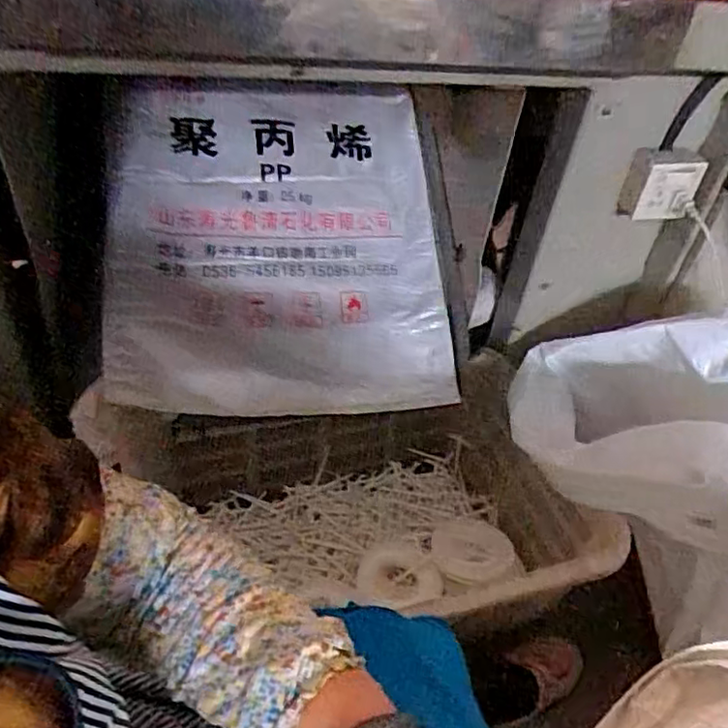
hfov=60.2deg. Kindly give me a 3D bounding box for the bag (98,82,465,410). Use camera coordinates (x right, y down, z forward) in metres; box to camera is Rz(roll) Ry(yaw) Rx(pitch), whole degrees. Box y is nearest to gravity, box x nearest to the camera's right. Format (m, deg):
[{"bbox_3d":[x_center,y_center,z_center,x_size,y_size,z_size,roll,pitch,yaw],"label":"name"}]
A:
[{"bbox_3d":[-0.137,-0.244,1.081,0.576,0.101,0.661,-2,73,-15],"label":"bag"}]

